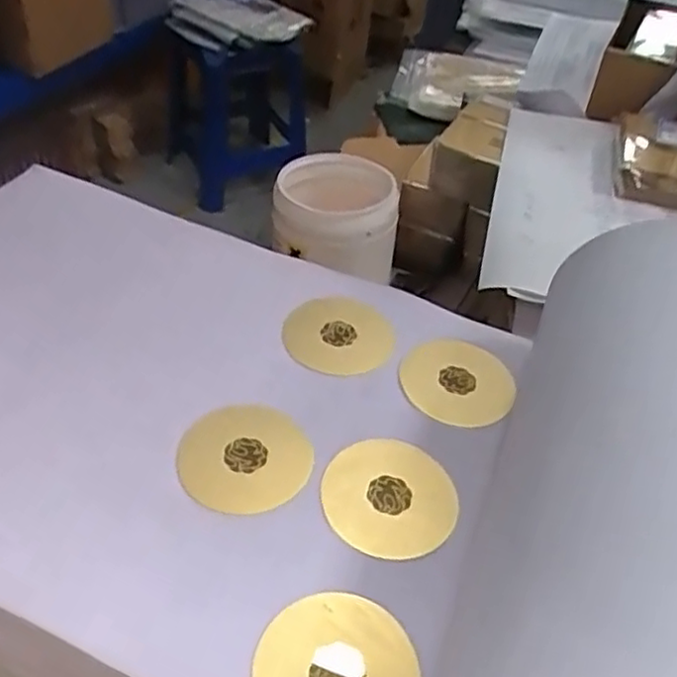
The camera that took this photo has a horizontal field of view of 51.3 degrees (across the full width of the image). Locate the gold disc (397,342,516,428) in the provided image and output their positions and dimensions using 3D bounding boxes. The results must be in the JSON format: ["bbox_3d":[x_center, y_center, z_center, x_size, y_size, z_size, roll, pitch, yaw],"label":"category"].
[{"bbox_3d":[0.062,0.021,0.364,0.059,0.004,0.056,4,44,-3],"label":"gold disc"}]

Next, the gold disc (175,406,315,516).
[{"bbox_3d":[-0.043,0.054,0.321,0.058,0.007,0.056,4,44,-3],"label":"gold disc"}]

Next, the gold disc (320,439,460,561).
[{"bbox_3d":[0.022,0.068,0.310,0.055,0.004,0.058,4,44,-3],"label":"gold disc"}]

